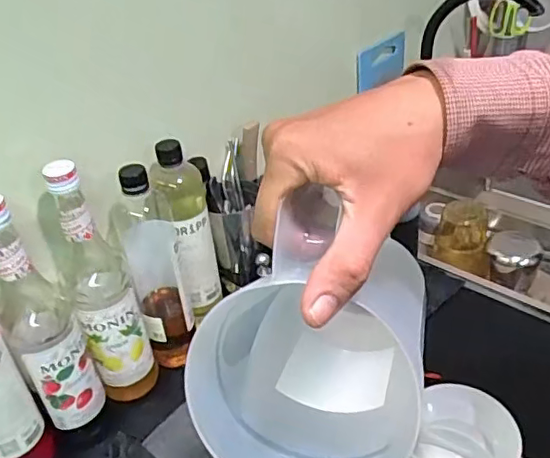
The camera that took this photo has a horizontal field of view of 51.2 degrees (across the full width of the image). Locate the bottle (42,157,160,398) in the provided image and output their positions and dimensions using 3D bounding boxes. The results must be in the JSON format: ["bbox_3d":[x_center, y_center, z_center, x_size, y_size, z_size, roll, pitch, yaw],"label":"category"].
[{"bbox_3d":[-0.193,0.067,0.647,0.064,0.312,0.066,-12,35,-9],"label":"bottle"}]

